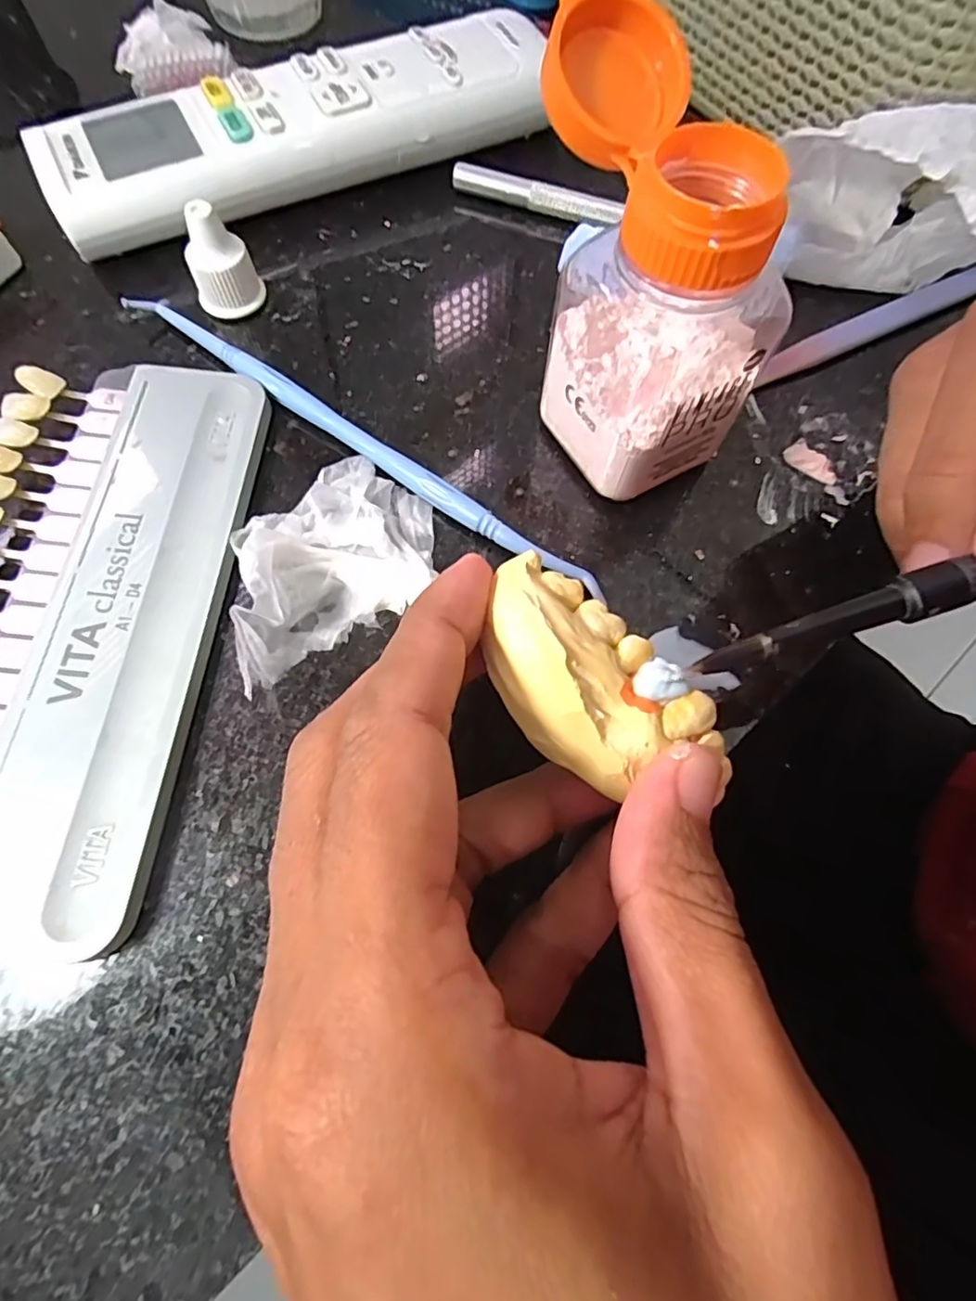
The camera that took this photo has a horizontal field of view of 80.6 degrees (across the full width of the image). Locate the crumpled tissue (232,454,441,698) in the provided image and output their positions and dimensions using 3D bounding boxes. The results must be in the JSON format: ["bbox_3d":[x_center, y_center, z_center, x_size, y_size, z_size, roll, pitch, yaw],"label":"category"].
[{"bbox_3d":[-0.041,-0.024,0.140,0.046,0.017,0.062,40,73,14],"label":"crumpled tissue"}]

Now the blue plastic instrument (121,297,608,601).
[{"bbox_3d":[-0.038,-0.060,0.160,0.161,0.008,0.007,34,72,10],"label":"blue plastic instrument"}]

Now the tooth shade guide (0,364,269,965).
[{"bbox_3d":[-0.100,-0.010,0.138,0.067,0.010,0.144,4,69,0],"label":"tooth shade guide"}]

